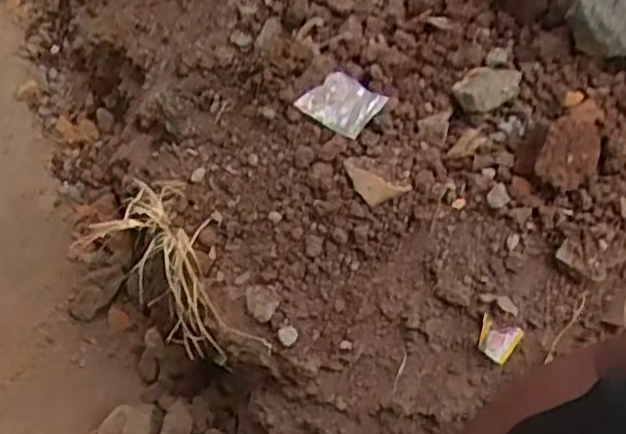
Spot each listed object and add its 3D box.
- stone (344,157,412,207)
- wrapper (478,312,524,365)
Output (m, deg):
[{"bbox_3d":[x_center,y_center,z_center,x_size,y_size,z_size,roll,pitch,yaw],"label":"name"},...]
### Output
[{"bbox_3d":[0.052,-0.031,0.660,0.062,0.018,0.029,24,51,19],"label":"stone"},{"bbox_3d":[0.155,0.104,0.623,0.033,0.034,0.004,24,7,12],"label":"wrapper"}]

